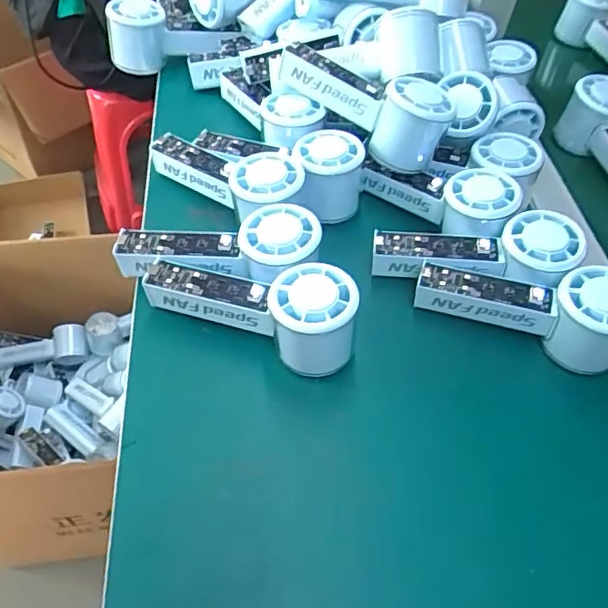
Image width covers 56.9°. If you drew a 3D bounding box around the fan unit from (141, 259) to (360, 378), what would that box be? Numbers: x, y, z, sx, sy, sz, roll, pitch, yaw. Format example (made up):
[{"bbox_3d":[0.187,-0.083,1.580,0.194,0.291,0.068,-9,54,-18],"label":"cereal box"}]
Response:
[{"bbox_3d":[-0.038,-0.002,0.383,0.149,0.053,0.050,16,54,8],"label":"fan unit"}]

